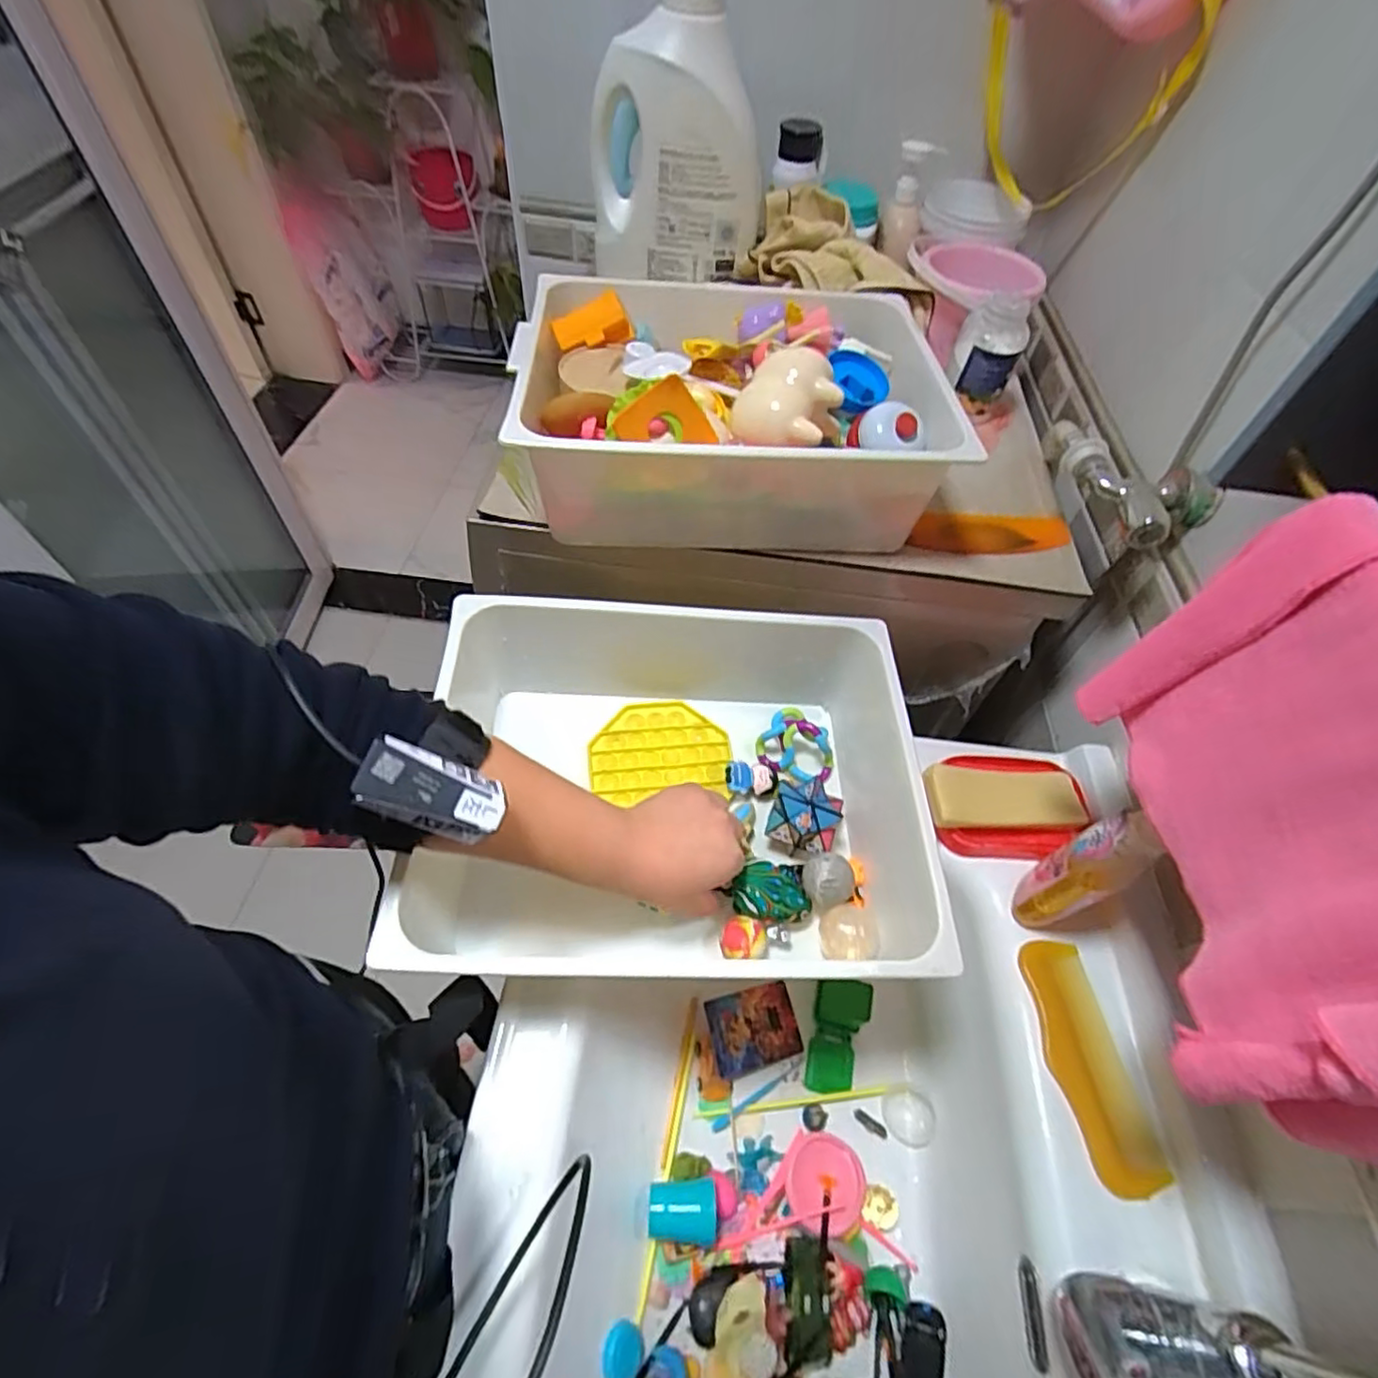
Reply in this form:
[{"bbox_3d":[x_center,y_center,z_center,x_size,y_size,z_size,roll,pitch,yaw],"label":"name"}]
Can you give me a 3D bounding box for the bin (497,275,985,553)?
[{"bbox_3d":[0.036,-0.260,0.597,0.367,0.121,0.292,0,54,-5],"label":"bin"}]

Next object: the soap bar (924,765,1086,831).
[{"bbox_3d":[0.270,0.090,0.553,0.138,0.022,0.051,-1,54,-5],"label":"soap bar"}]

